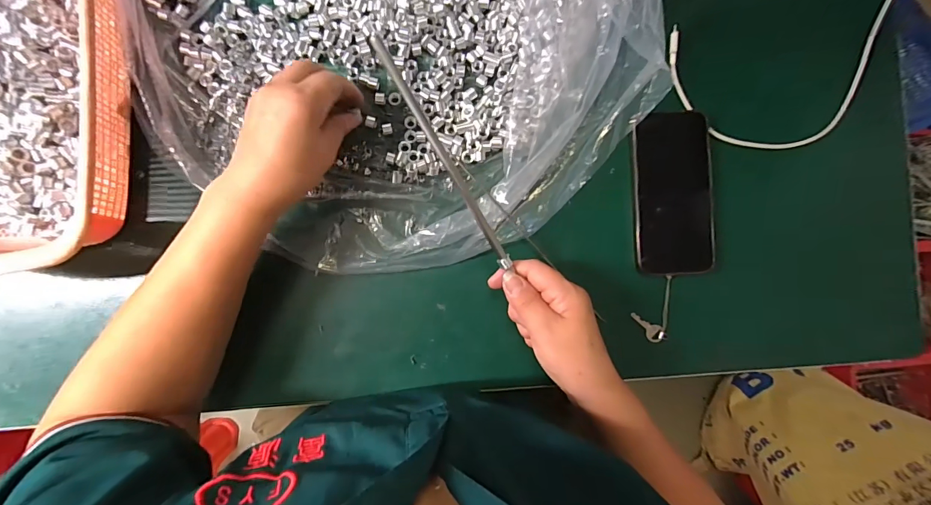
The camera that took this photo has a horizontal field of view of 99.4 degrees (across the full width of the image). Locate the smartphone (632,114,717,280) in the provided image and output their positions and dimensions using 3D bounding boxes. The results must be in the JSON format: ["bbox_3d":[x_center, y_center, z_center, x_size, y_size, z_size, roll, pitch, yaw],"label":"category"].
[{"bbox_3d":[0.206,-0.060,0.391,0.075,0.013,0.161,-2,89,-5],"label":"smartphone"}]

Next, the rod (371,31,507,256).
[{"bbox_3d":[-0.016,-0.073,0.308,0.007,0.006,0.190,-32,110,-3],"label":"rod"}]

